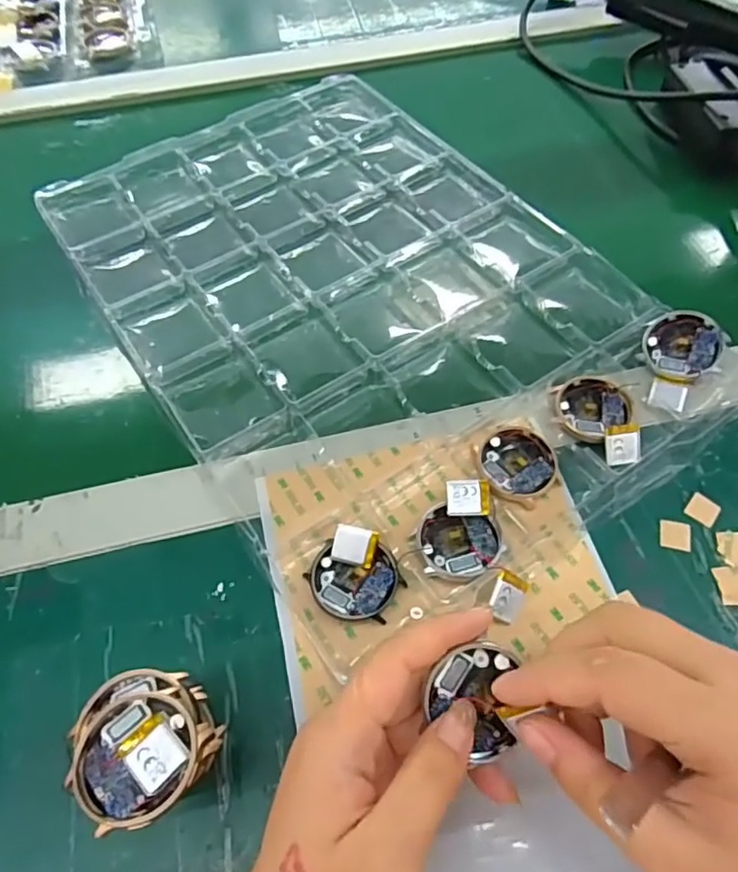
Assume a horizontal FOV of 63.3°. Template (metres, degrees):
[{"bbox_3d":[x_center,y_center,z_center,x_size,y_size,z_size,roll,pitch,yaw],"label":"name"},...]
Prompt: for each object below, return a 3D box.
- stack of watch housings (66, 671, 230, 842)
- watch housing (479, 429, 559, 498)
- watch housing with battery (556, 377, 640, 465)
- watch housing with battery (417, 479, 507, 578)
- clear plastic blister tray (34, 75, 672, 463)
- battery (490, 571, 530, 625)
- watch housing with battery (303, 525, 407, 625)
[{"bbox_3d":[-0.088,0.128,0.250,0.045,0.059,0.054,-22,61,-12],"label":"stack of watch housings"},{"bbox_3d":[0.085,0.016,0.340,0.042,0.008,0.041,-1,59,1],"label":"watch housing"},{"bbox_3d":[0.133,-0.012,0.348,0.042,0.018,0.059,1,59,2],"label":"watch housing with battery"},{"bbox_3d":[0.048,0.049,0.316,0.042,0.015,0.049,-1,59,0],"label":"watch housing with battery"},{"bbox_3d":[-0.036,-0.130,0.440,0.295,0.032,0.364,-31,63,-16],"label":"clear plastic blister tray"},{"bbox_3d":[0.069,0.080,0.296,0.018,0.004,0.023,26,80,-18],"label":"battery"},{"bbox_3d":[-0.008,0.071,0.305,0.043,0.015,0.046,-27,62,-15],"label":"watch housing with battery"}]

